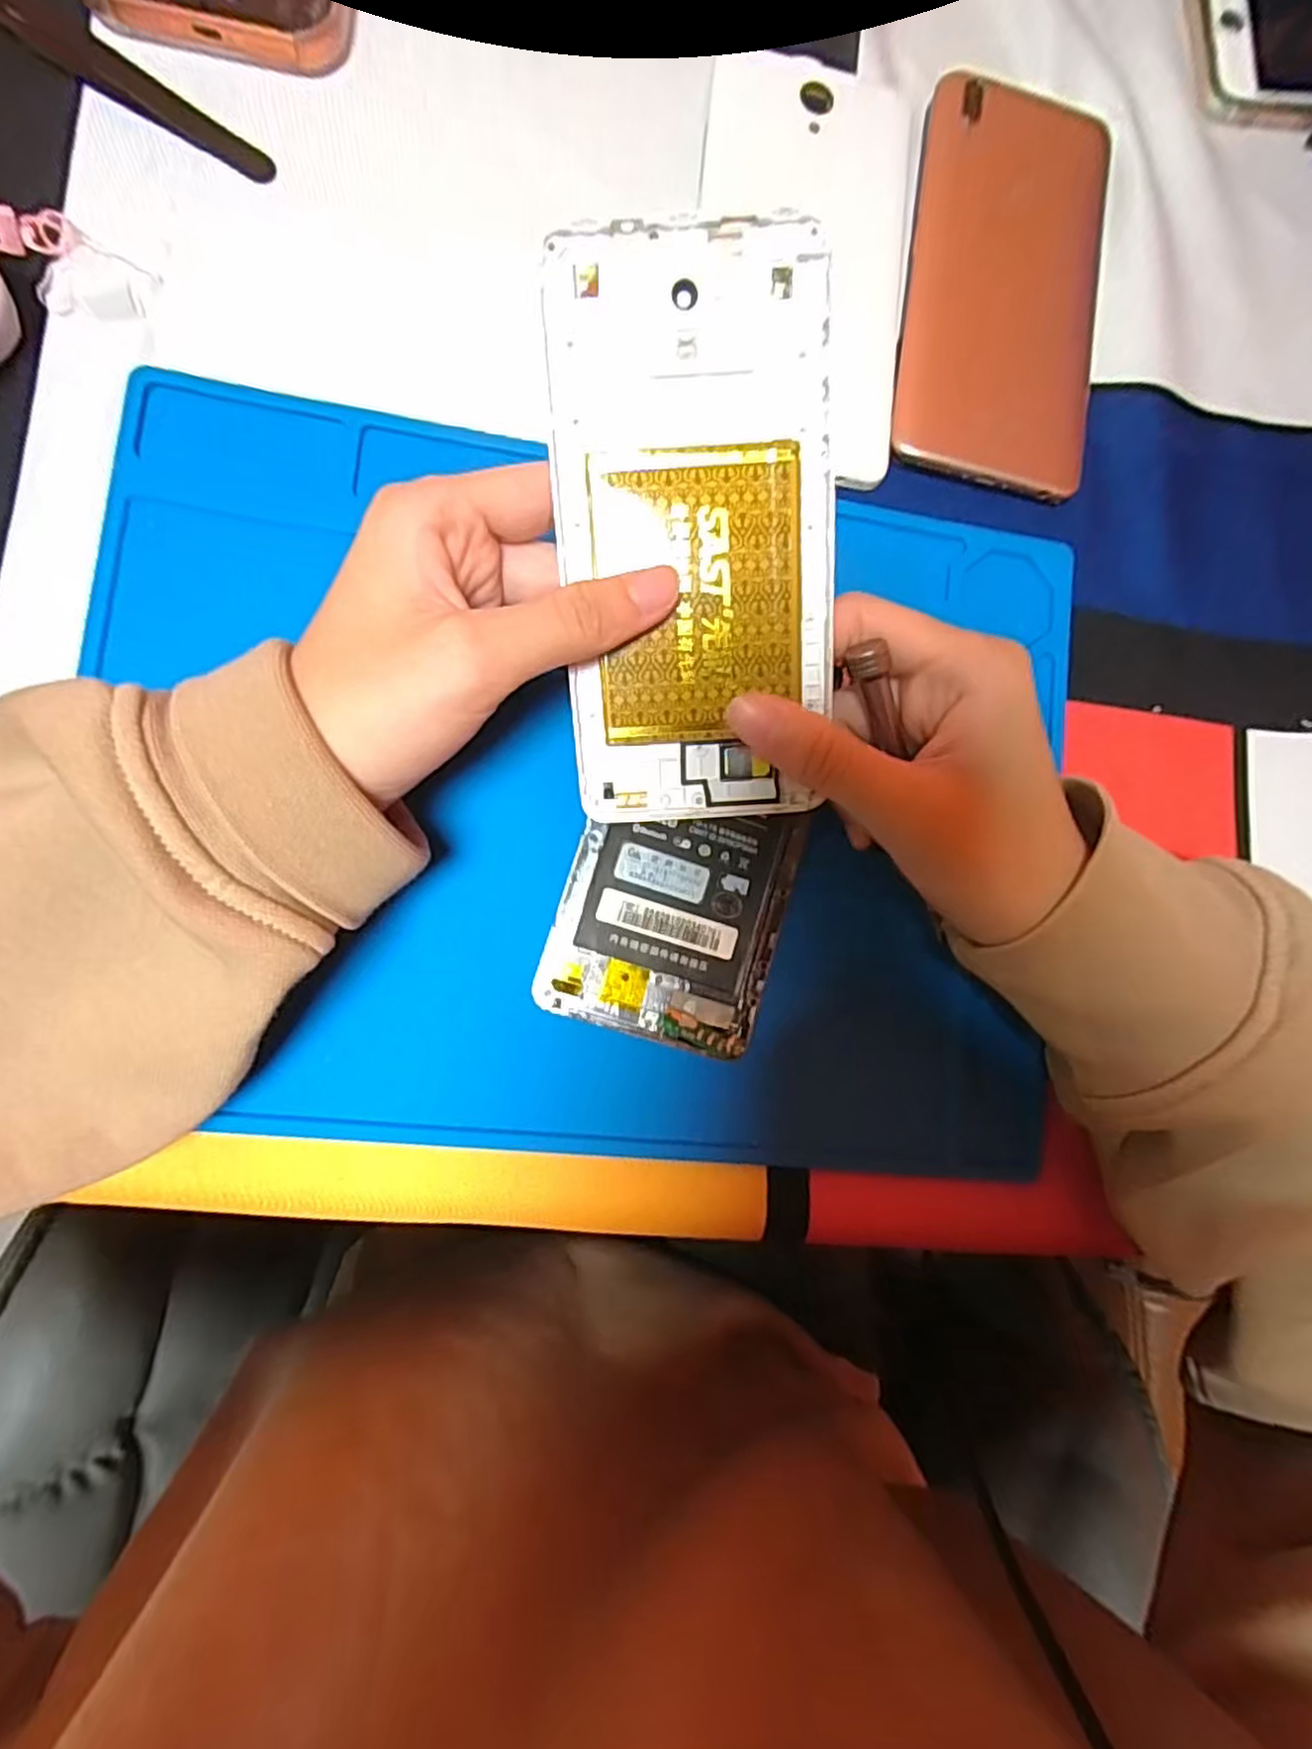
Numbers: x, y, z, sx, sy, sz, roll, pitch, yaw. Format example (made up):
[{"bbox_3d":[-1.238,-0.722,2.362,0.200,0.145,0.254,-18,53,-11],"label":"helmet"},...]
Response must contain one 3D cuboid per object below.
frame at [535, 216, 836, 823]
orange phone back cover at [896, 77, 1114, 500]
[{"bbox_3d":[0.011,-0.085,0.191,0.071,0.004,0.141,-4,106,0],"label":"frame"},{"bbox_3d":[0.130,-0.218,0.267,0.074,0.007,0.154,7,86,-8],"label":"orange phone back cover"}]

